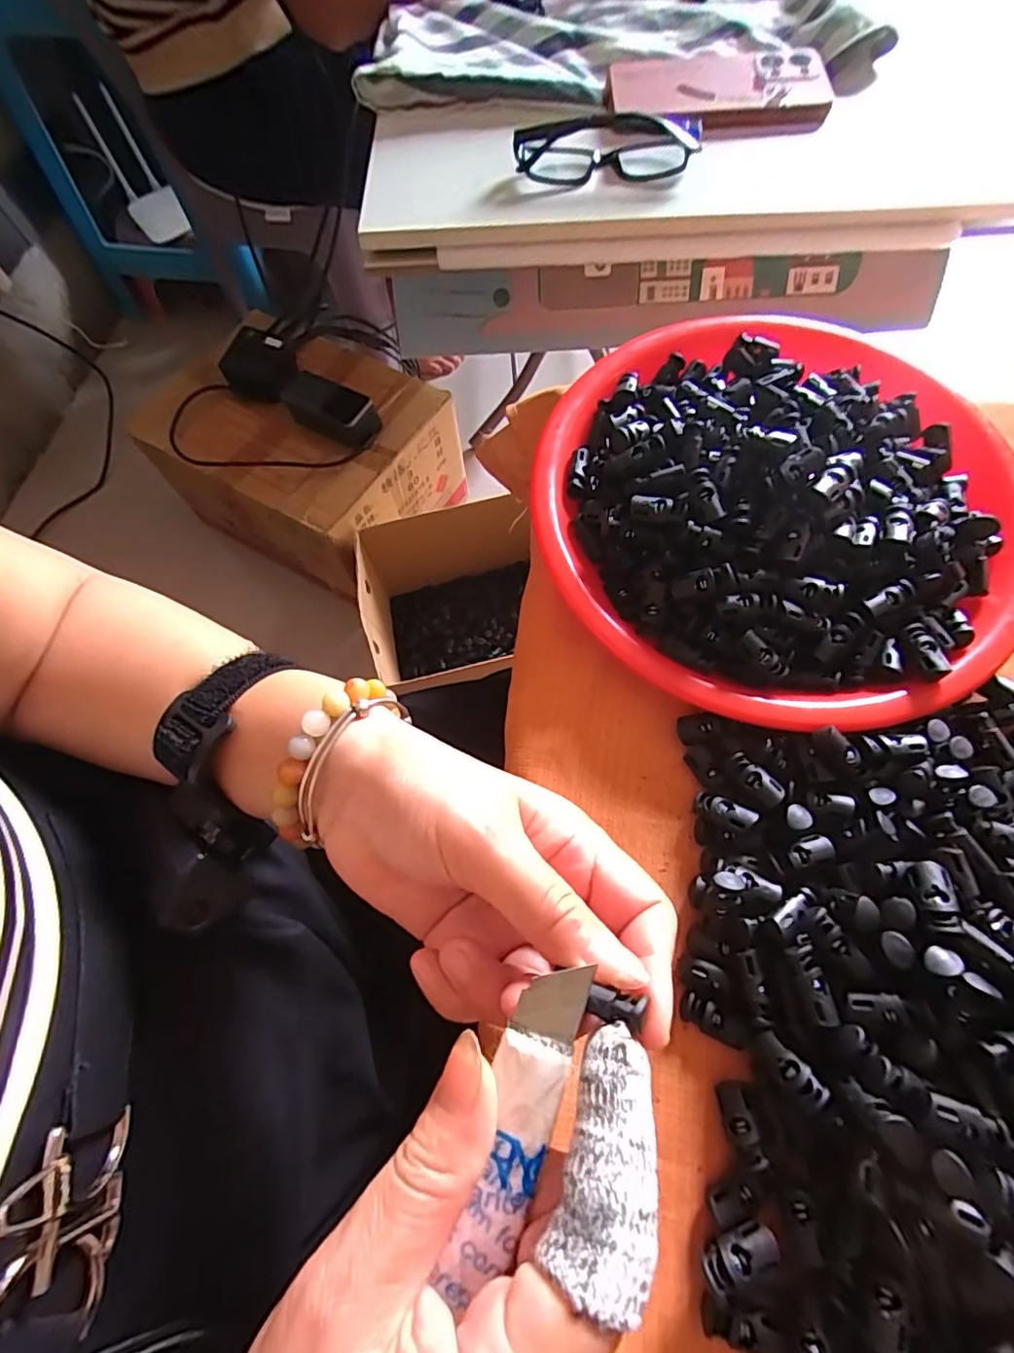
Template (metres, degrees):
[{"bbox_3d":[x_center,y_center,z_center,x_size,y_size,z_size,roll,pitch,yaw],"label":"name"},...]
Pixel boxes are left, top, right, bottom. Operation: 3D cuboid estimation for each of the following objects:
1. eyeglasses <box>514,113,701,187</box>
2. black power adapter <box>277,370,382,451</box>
[{"bbox_3d":[0.073,-0.398,0.426,0.132,0.027,0.045,1,68,3],"label":"eyeglasses"},{"bbox_3d":[-0.240,-0.361,0.754,0.139,0.045,0.064,31,72,15],"label":"black power adapter"}]

